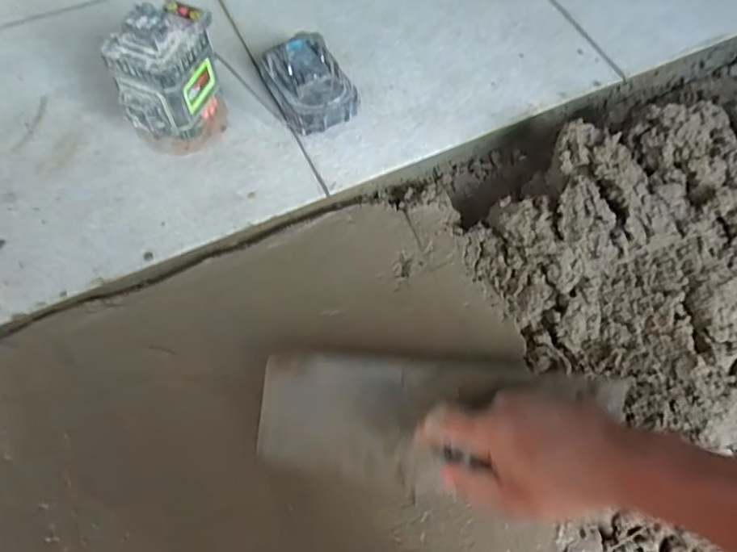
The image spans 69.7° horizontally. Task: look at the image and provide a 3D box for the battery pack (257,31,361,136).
[{"bbox_3d":[-0.068,-0.216,0.596,0.079,0.057,0.113,-28,68,-14],"label":"battery pack"}]

